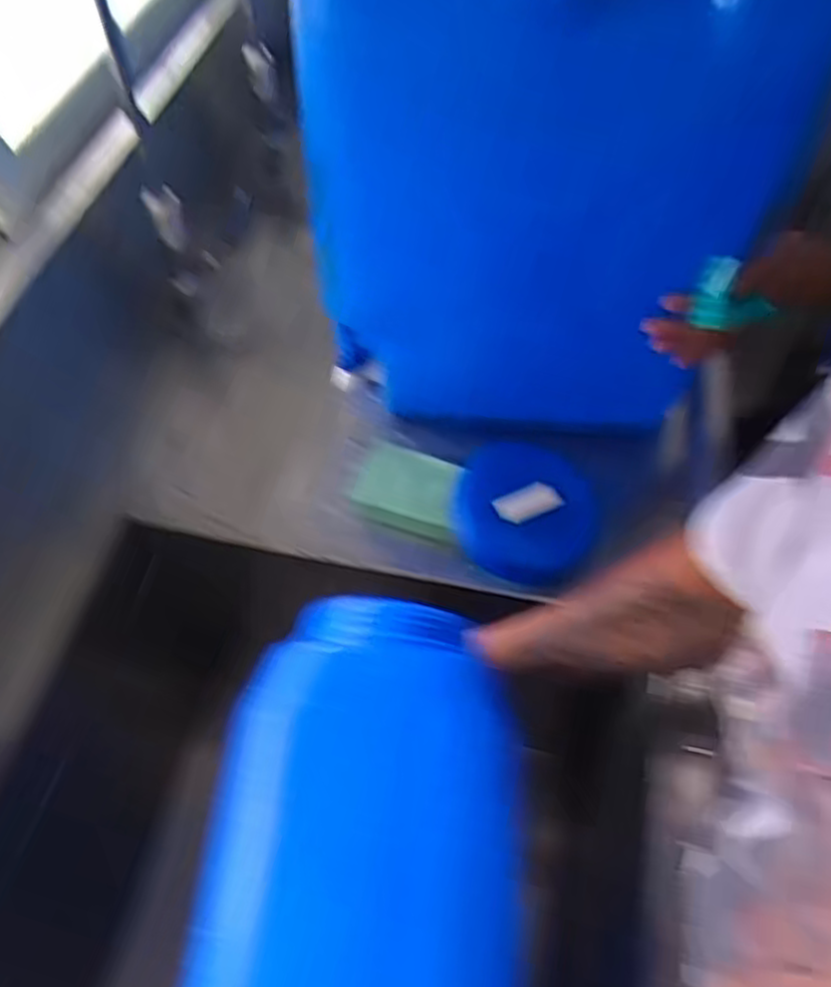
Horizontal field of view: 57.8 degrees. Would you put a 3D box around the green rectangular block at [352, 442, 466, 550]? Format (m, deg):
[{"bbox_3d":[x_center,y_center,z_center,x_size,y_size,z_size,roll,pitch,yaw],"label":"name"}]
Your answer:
[{"bbox_3d":[-0.003,-0.003,0.655,0.095,0.031,0.070,18,57,10],"label":"green rectangular block"}]

